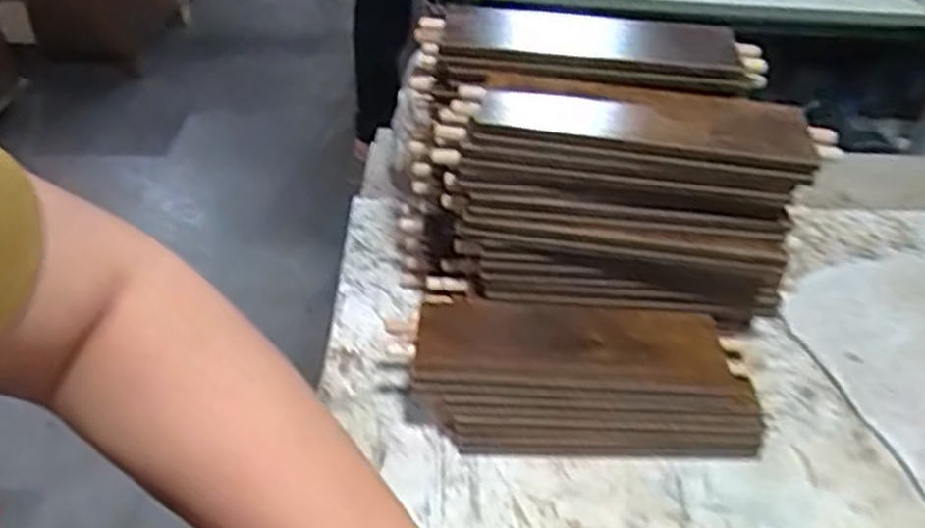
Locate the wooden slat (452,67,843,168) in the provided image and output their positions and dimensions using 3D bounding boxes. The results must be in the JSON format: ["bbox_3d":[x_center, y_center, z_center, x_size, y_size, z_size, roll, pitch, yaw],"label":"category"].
[{"bbox_3d":[0.102,-0.085,0.446,0.202,0.011,0.066,11,39,10],"label":"wooden slat"}]

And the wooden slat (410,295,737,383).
[{"bbox_3d":[0.065,0.046,0.474,0.182,0.009,0.065,4,38,2],"label":"wooden slat"}]

